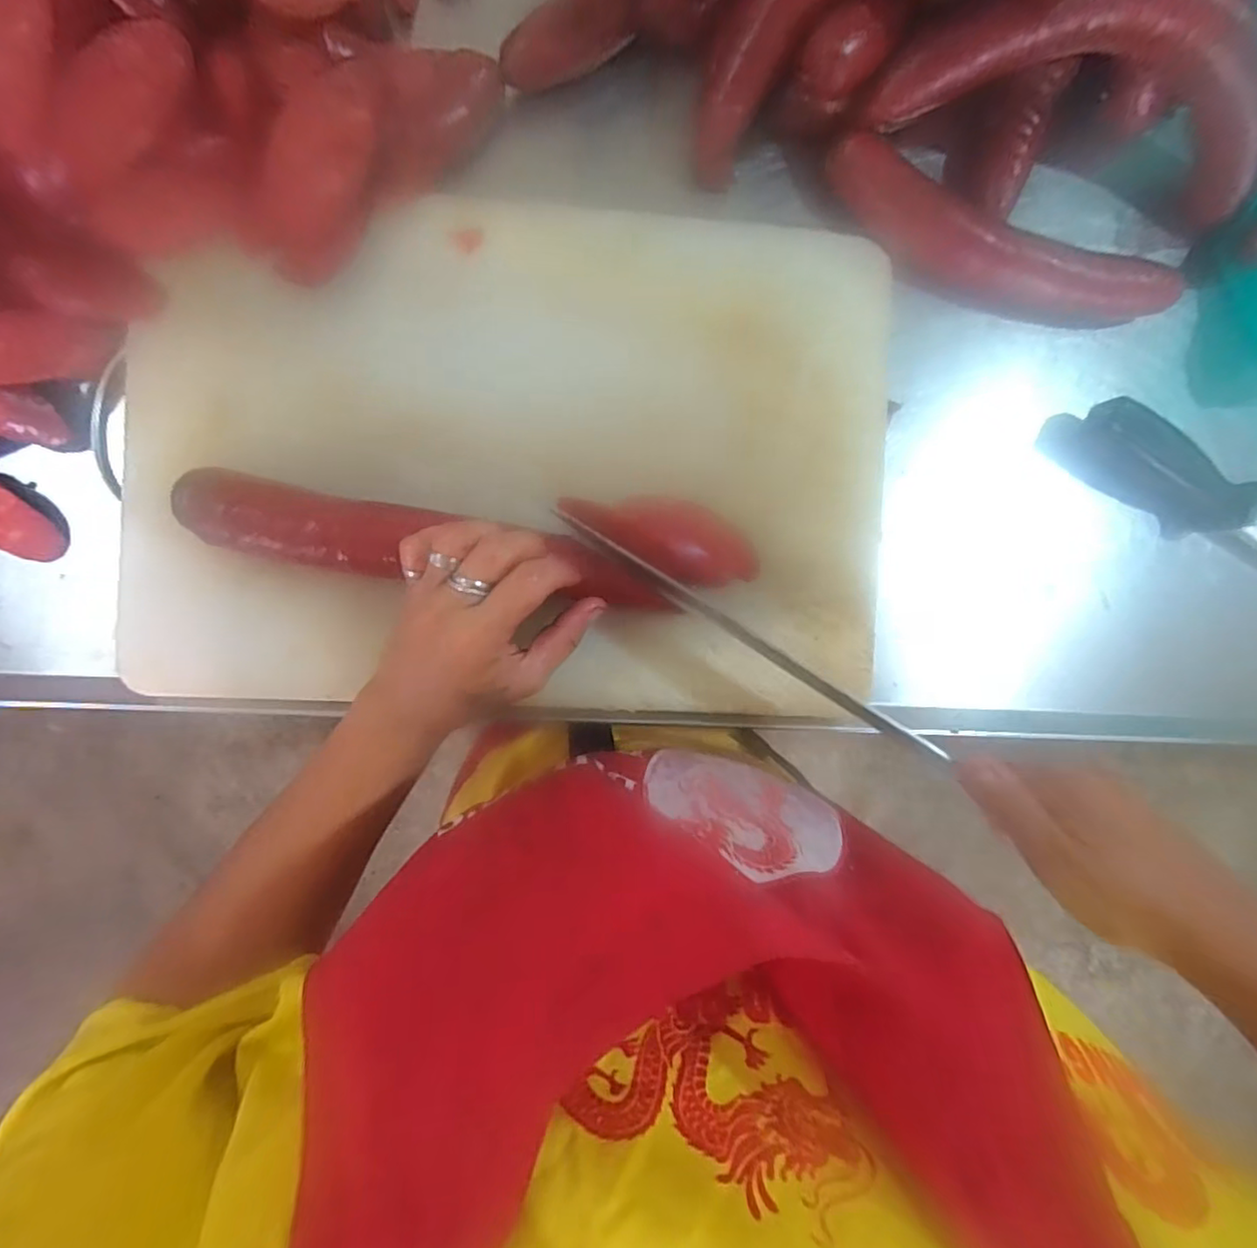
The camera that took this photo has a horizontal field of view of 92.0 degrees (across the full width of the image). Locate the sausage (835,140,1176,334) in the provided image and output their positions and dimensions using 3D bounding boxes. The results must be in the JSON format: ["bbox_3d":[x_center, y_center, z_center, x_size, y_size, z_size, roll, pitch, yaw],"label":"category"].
[{"bbox_3d":[0.228,-0.231,0.382,0.225,0.036,0.048,22,90,-6],"label":"sausage"}]

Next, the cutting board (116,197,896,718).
[{"bbox_3d":[-0.061,-0.099,0.349,0.435,0.029,0.295,1,92,-6],"label":"cutting board"}]

